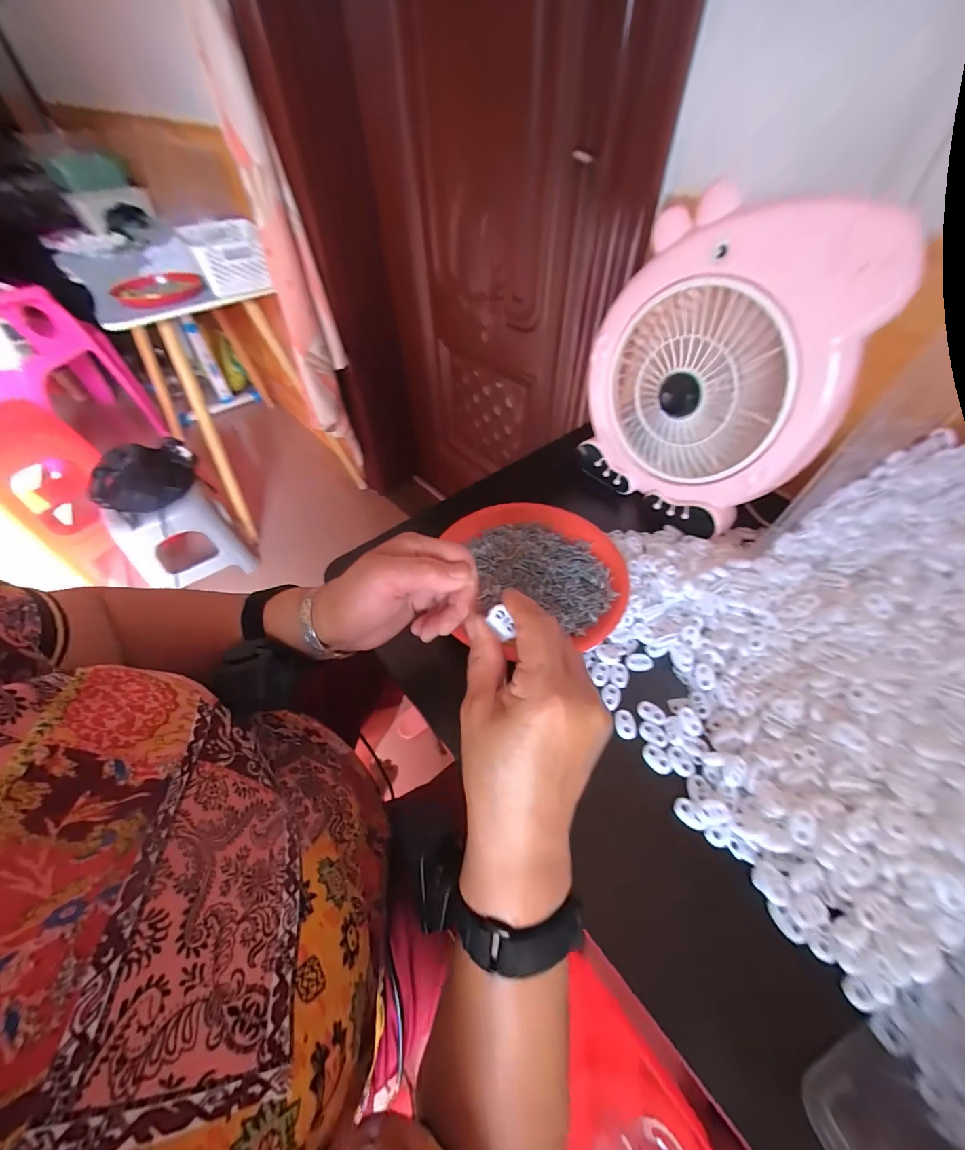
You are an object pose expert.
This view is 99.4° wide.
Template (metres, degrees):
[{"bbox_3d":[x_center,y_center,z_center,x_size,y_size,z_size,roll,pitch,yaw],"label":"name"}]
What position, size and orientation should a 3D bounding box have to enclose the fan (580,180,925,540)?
[{"bbox_3d":[0.207,-0.188,0.397,0.070,0.256,0.226,-25,55,-17],"label":"fan"}]

